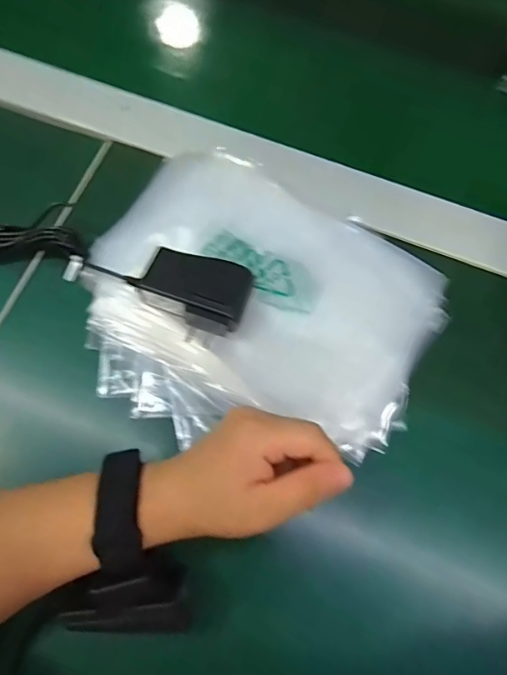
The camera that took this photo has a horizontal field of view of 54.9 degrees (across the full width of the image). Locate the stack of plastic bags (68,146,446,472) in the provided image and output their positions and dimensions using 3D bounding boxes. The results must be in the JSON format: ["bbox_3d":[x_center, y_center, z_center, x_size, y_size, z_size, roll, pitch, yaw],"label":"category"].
[{"bbox_3d":[-0.001,-0.022,0.355,0.252,0.041,0.213,32,72,8],"label":"stack of plastic bags"}]

